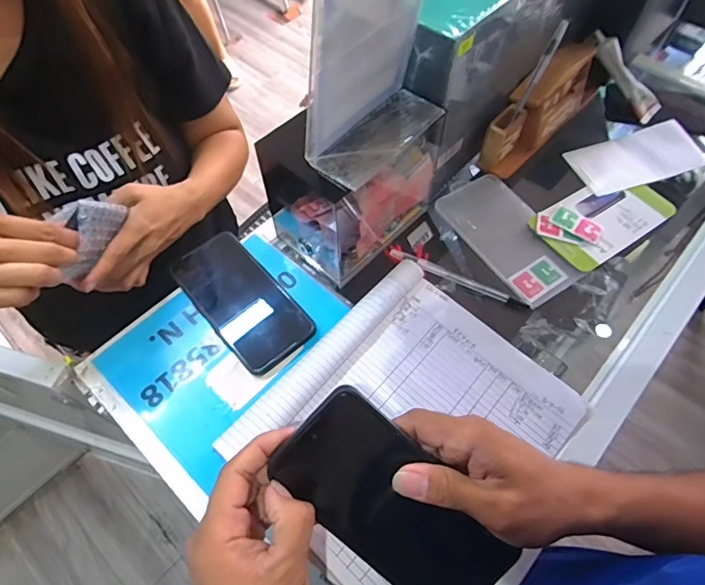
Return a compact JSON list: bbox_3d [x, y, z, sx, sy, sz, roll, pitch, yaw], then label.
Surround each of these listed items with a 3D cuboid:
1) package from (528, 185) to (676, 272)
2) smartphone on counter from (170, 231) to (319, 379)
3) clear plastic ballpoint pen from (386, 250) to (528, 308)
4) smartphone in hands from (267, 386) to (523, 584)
[{"bbox_3d":[0.285,-0.085,0.523,0.152,0.008,0.084,-27,62,-21],"label":"package"},{"bbox_3d":[-0.117,0.004,0.481,0.079,0.015,0.167,-37,65,-19],"label":"smartphone on counter"},{"bbox_3d":[0.112,-0.016,0.492,0.153,0.009,0.009,23,63,14],"label":"clear plastic ballpoint pen"},{"bbox_3d":[0.030,0.144,0.310,0.169,0.006,0.079,43,91,-5],"label":"smartphone in hands"}]

